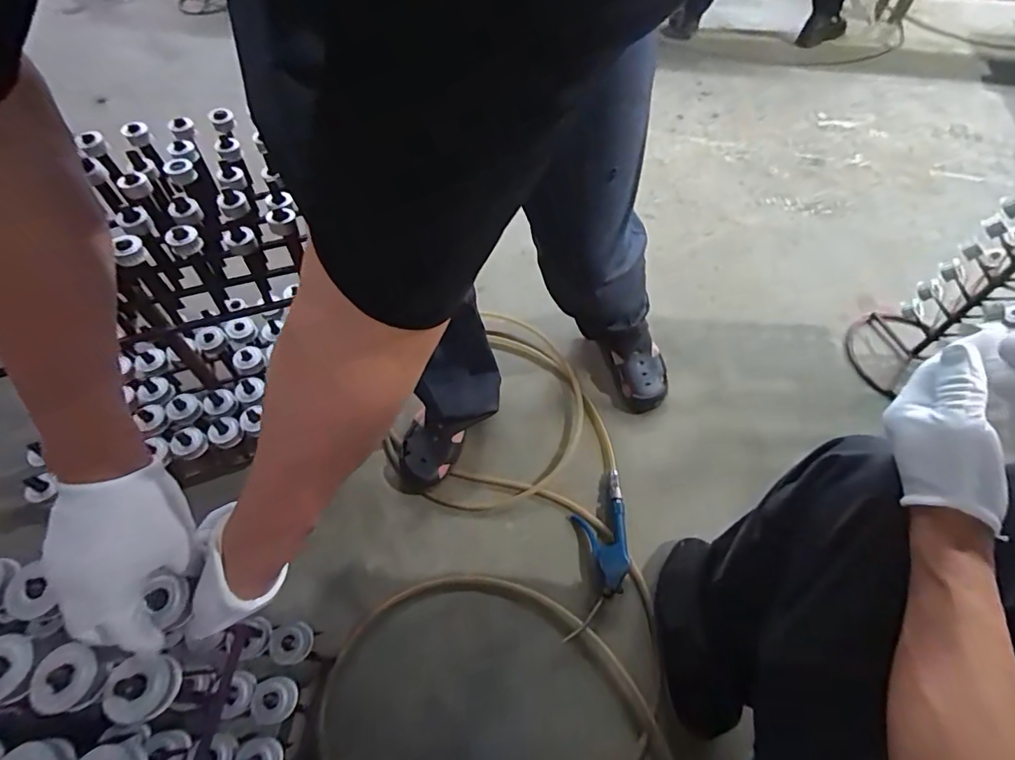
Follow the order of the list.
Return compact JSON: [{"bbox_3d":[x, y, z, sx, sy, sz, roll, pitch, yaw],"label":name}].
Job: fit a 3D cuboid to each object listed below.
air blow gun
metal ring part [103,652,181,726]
[{"bbox_3d":[0.142,0.264,0.788,0.094,0.029,0.257,2,55,2],"label":"air blow gun"},{"bbox_3d":[-0.281,0.237,0.382,0.040,0.028,0.044,-1,55,-1],"label":"metal ring part"}]

